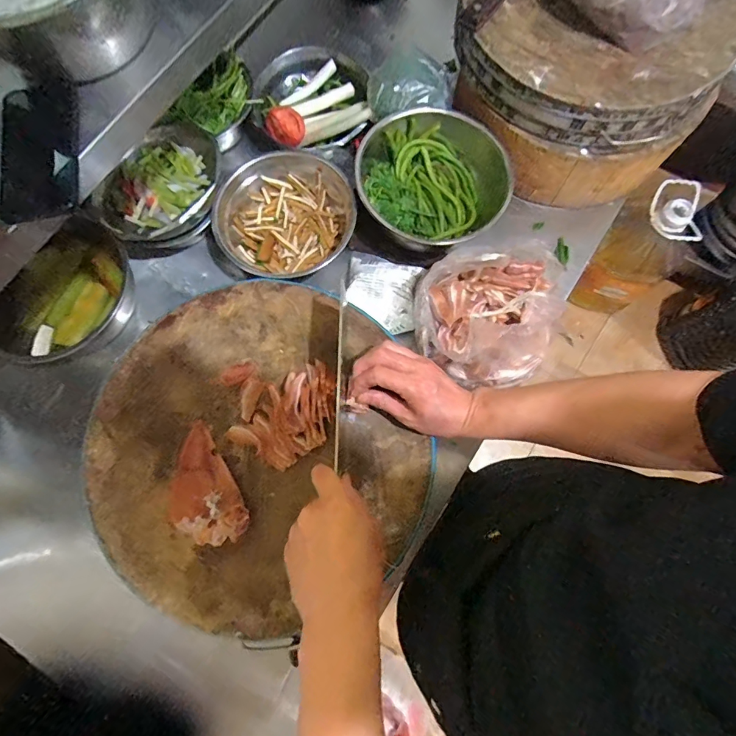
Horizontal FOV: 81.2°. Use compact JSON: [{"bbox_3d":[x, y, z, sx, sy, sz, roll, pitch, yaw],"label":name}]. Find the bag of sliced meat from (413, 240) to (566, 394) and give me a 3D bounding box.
[{"bbox_3d":[0.183,-0.080,0.624,0.211,0.115,0.189,-26,78,-5],"label":"bag of sliced meat"}]

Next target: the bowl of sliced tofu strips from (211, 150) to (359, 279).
[{"bbox_3d":[-0.133,-0.242,0.684,0.207,0.091,0.215,35,80,8],"label":"bowl of sliced tofu strips"}]

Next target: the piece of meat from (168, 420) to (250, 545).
[{"bbox_3d":[-0.192,0.138,0.488,0.073,0.026,0.135,-33,79,-6],"label":"piece of meat"}]

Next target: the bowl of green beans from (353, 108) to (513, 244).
[{"bbox_3d":[0.106,-0.289,0.682,0.241,0.106,0.225,0,77,1],"label":"bowl of green beans"}]

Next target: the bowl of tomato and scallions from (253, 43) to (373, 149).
[{"bbox_3d":[-0.092,-0.465,0.746,0.192,0.057,0.178,0,77,1],"label":"bowl of tomato and scallions"}]

